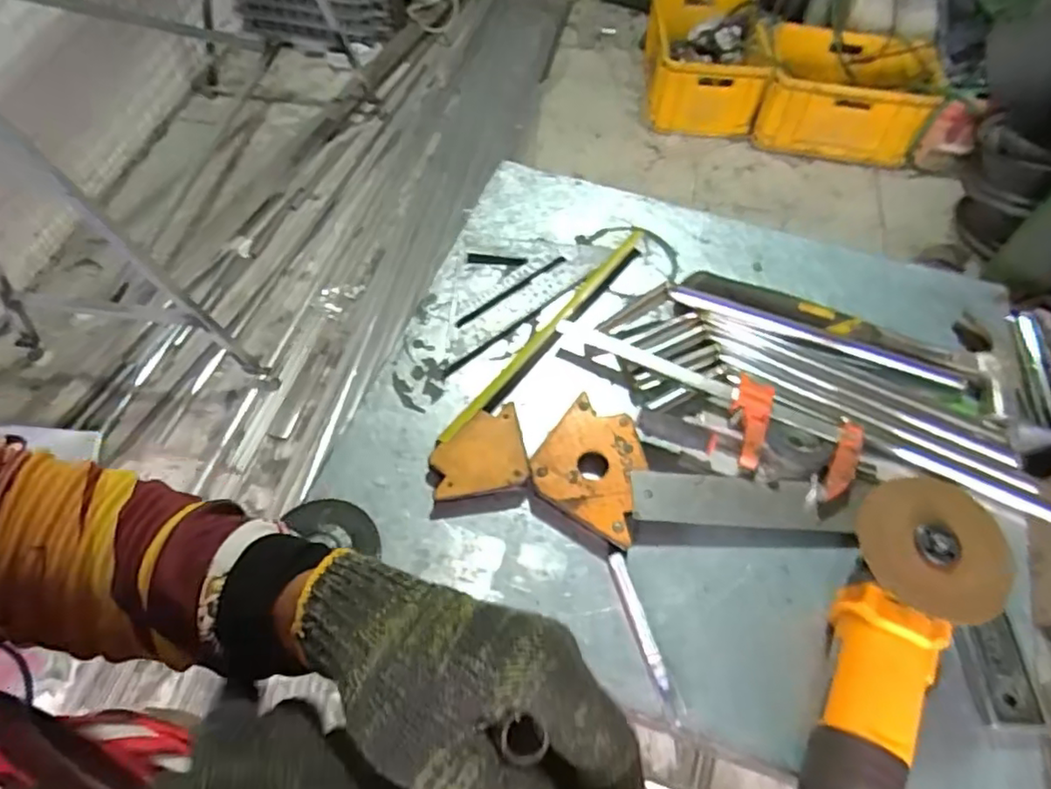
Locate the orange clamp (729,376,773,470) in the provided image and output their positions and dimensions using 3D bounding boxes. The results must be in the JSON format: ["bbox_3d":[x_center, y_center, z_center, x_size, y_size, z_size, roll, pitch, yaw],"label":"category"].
[{"bbox_3d":[0.202,0.021,0.571,0.031,0.023,0.089,19,59,9],"label":"orange clamp"}]

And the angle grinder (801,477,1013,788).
[{"bbox_3d":[0.240,0.214,0.413,0.087,0.079,0.337,22,60,11],"label":"angle grinder"}]

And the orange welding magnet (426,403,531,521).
[{"bbox_3d":[-0.043,0.059,0.562,0.085,0.021,0.092,-7,58,-6],"label":"orange welding magnet"}]

